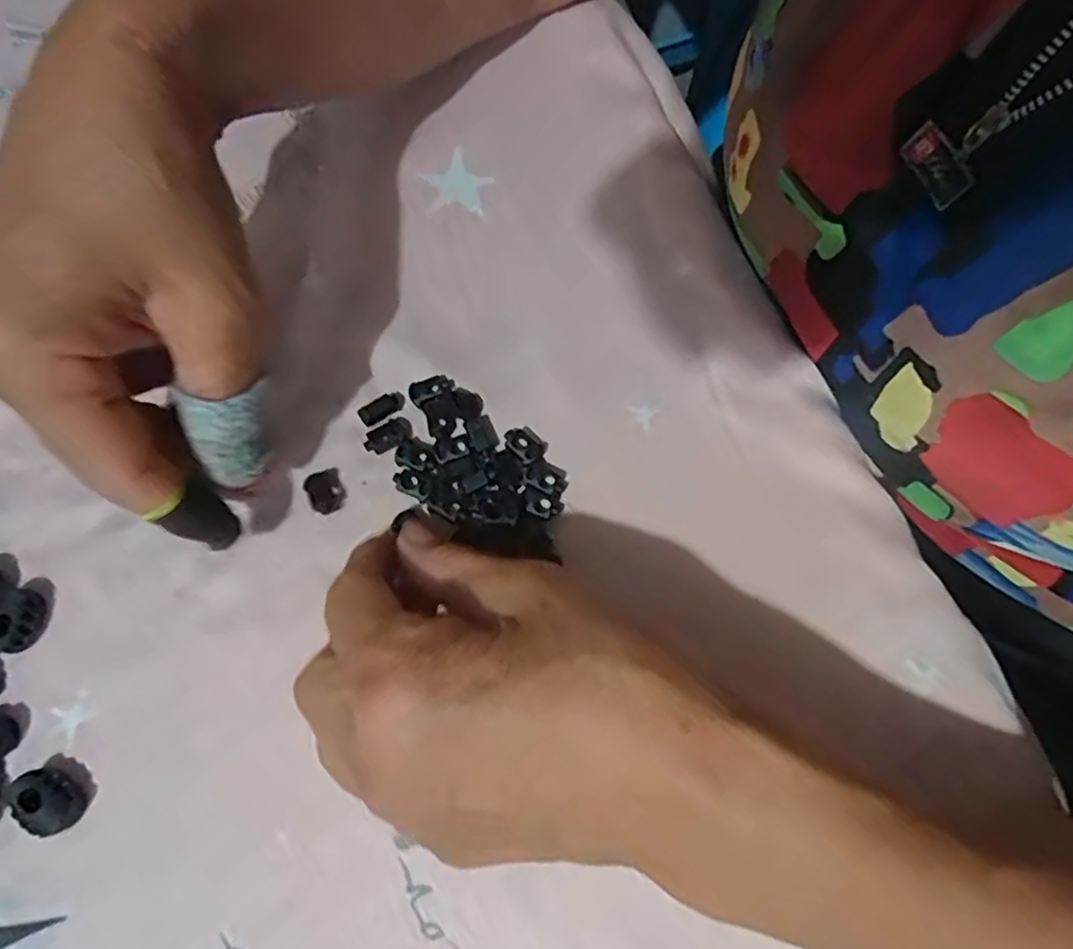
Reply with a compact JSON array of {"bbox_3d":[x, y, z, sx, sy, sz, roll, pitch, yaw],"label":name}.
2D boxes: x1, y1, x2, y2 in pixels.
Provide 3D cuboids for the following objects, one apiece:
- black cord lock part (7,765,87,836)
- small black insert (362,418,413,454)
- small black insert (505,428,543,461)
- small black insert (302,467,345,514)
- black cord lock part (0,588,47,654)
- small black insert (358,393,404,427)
[{"bbox_3d":[-0.158,0.105,0.212,0.021,0.010,0.016,31,74,8],"label":"black cord lock part"},{"bbox_3d":[-0.058,-0.016,0.253,0.019,0.004,0.011,-30,75,-10],"label":"small black insert"},{"bbox_3d":[-0.005,-0.012,0.251,0.015,0.005,0.010,42,76,11],"label":"small black insert"},{"bbox_3d":[-0.079,0.006,0.247,0.013,0.007,0.017,-30,75,-10],"label":"small black insert"},{"bbox_3d":[-0.181,0.052,0.229,0.014,0.010,0.021,36,75,10],"label":"black cord lock part"},{"bbox_3d":[-0.060,-0.026,0.255,0.018,0.006,0.007,-37,77,-12],"label":"small black insert"}]

